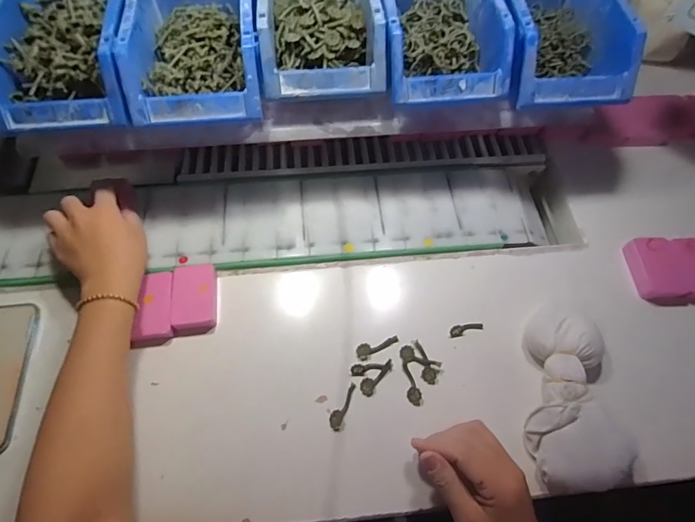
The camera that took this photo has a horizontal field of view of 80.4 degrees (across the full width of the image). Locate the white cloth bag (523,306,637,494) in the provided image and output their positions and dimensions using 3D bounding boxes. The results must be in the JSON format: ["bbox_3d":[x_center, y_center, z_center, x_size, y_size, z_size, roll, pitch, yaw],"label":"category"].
[{"bbox_3d":[0.218,0.130,0.399,0.082,0.042,0.167,4,63,0],"label":"white cloth bag"}]

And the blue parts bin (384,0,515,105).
[{"bbox_3d":[0.094,-0.251,0.442,0.121,0.068,0.183,-6,63,-5],"label":"blue parts bin"}]

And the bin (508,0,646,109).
[{"bbox_3d":[0.224,-0.256,0.450,0.123,0.065,0.191,-6,63,-5],"label":"bin"}]

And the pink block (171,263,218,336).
[{"bbox_3d":[-0.166,0.040,0.451,0.045,0.019,0.073,-6,63,-5],"label":"pink block"}]

